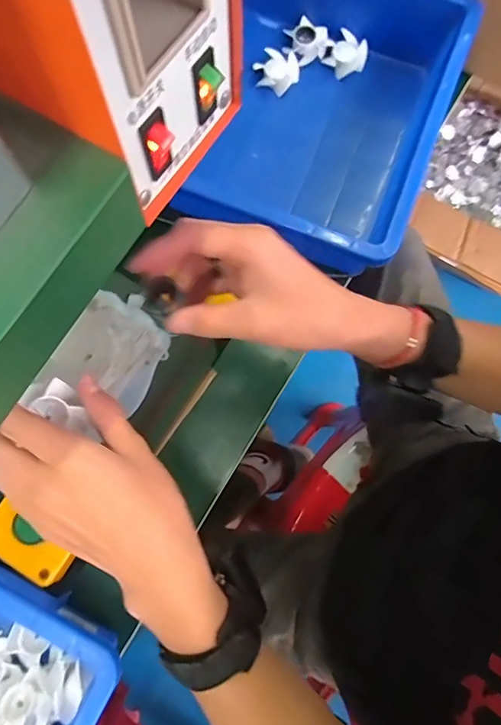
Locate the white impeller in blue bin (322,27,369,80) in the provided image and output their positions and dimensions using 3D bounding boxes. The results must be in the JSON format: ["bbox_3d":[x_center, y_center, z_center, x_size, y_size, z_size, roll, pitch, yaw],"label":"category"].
[{"bbox_3d":[0.102,-0.331,0.508,0.046,0.023,0.043,17,78,3],"label":"white impeller in blue bin"}]

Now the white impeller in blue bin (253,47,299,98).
[{"bbox_3d":[0.028,-0.312,0.505,0.047,0.019,0.046,0,77,-1],"label":"white impeller in blue bin"}]

